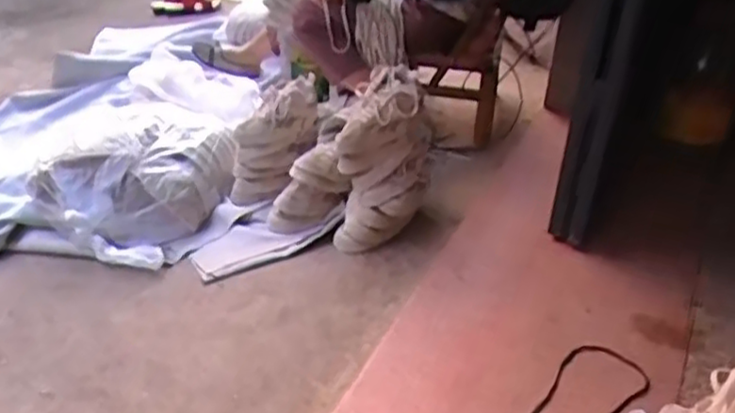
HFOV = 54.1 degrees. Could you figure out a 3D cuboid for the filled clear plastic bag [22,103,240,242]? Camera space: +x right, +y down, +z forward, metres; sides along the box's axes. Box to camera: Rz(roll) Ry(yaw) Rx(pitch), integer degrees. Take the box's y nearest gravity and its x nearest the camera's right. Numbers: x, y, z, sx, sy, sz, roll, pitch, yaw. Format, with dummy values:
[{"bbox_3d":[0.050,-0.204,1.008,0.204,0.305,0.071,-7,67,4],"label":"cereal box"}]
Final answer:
[{"bbox_3d":[-0.527,-0.099,1.682,0.384,0.178,0.432,6,35,6],"label":"filled clear plastic bag"}]

